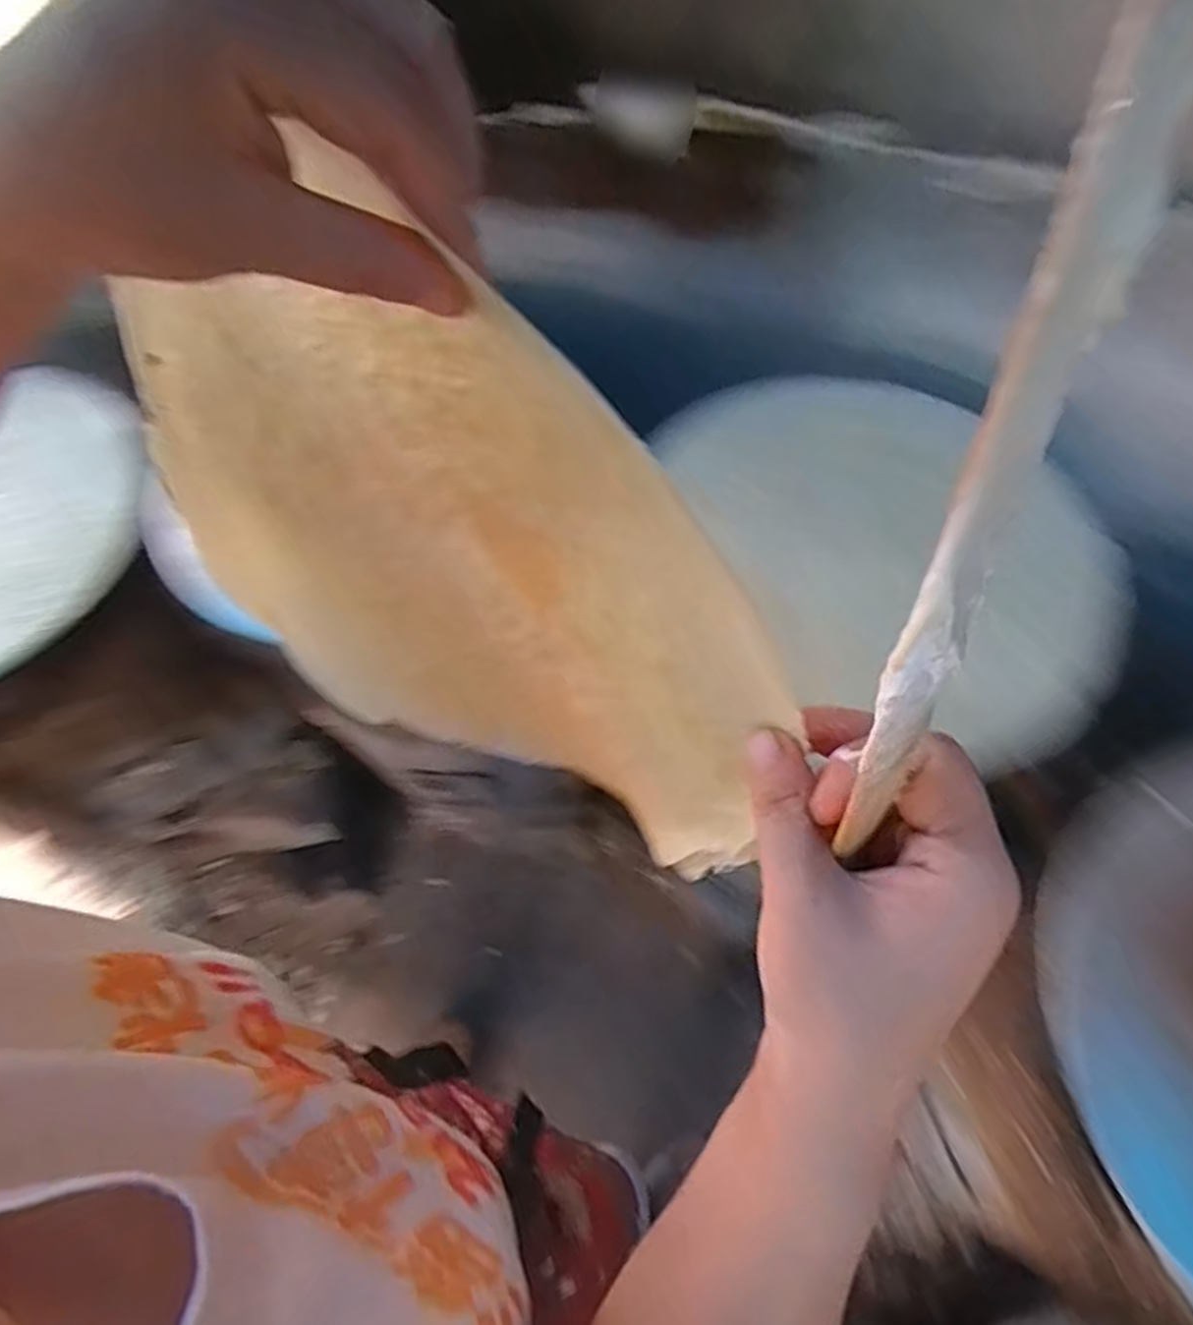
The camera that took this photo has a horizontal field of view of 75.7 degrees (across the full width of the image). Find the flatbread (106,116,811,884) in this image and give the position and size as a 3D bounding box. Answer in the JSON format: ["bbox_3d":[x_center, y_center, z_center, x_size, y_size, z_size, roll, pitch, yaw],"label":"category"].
[{"bbox_3d":[-0.074,-0.029,0.358,0.363,0.310,0.048,10,49,48],"label":"flatbread"}]

